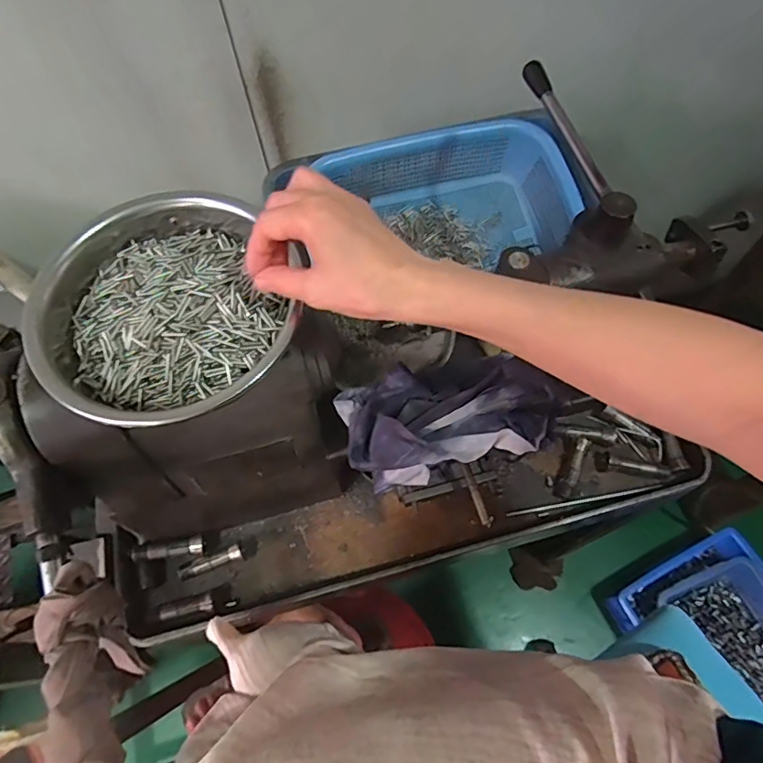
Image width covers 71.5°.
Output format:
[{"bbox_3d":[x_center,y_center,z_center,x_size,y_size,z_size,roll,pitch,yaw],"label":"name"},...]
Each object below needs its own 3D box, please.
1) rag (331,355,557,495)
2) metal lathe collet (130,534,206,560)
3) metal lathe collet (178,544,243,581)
[{"bbox_3d":[0.054,0.027,0.434,0.169,0.053,0.084,-11,65,-4],"label":"rag"},{"bbox_3d":[-0.238,0.187,0.593,0.076,0.012,0.019,-4,64,-15],"label":"metal lathe collet"},{"bbox_3d":[-0.192,0.203,0.595,0.073,0.019,0.018,-17,65,-6],"label":"metal lathe collet"}]

